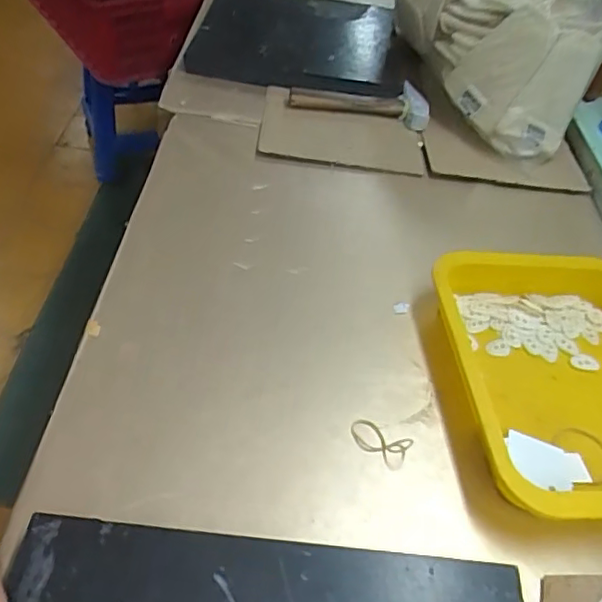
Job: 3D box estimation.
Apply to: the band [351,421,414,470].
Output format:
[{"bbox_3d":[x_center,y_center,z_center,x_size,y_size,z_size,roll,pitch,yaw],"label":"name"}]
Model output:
[{"bbox_3d":[0.059,0.106,0.447,0.047,0.010,0.026,26,48,17],"label":"band"}]

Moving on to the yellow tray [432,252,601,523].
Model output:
[{"bbox_3d":[0.231,0.060,0.488,0.214,0.042,0.254,1,46,-6],"label":"yellow tray"}]

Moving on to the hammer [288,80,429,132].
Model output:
[{"bbox_3d":[0.078,-0.268,0.789,0.183,0.032,0.064,6,45,-1],"label":"hammer"}]

